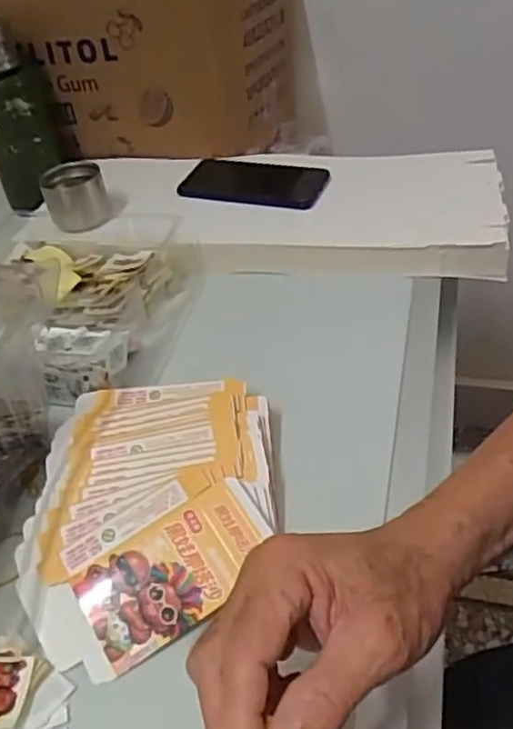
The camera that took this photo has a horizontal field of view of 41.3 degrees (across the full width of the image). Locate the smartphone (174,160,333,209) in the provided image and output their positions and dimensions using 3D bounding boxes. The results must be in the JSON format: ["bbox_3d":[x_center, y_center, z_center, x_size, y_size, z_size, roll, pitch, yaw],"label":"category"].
[{"bbox_3d":[-0.003,-0.199,0.740,0.152,0.012,0.079,9,45,18],"label":"smartphone"}]

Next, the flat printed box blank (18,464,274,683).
[{"bbox_3d":[-0.066,0.124,0.410,0.140,0.006,0.086,-31,63,-11],"label":"flat printed box blank"}]

